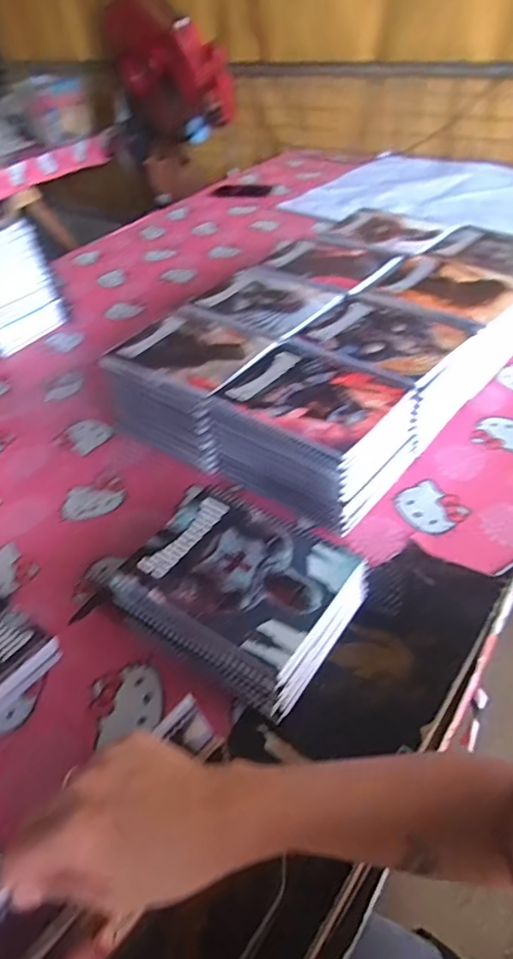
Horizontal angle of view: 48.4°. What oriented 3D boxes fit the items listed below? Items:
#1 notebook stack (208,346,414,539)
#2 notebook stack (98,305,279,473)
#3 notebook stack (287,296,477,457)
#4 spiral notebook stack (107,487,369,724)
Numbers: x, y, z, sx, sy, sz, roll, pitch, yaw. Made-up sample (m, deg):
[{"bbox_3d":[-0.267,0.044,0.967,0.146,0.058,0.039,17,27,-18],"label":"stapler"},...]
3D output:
[{"bbox_3d":[0.070,-0.058,0.721,0.205,0.122,0.164,26,52,30],"label":"notebook stack"},{"bbox_3d":[-0.094,-0.138,0.819,0.196,0.129,0.179,25,51,29],"label":"notebook stack"},{"bbox_3d":[0.173,-0.148,0.800,0.216,0.122,0.171,23,50,28],"label":"notebook stack"},{"bbox_3d":[-0.016,0.119,0.572,0.201,0.084,0.159,23,50,27],"label":"spiral notebook stack"}]

